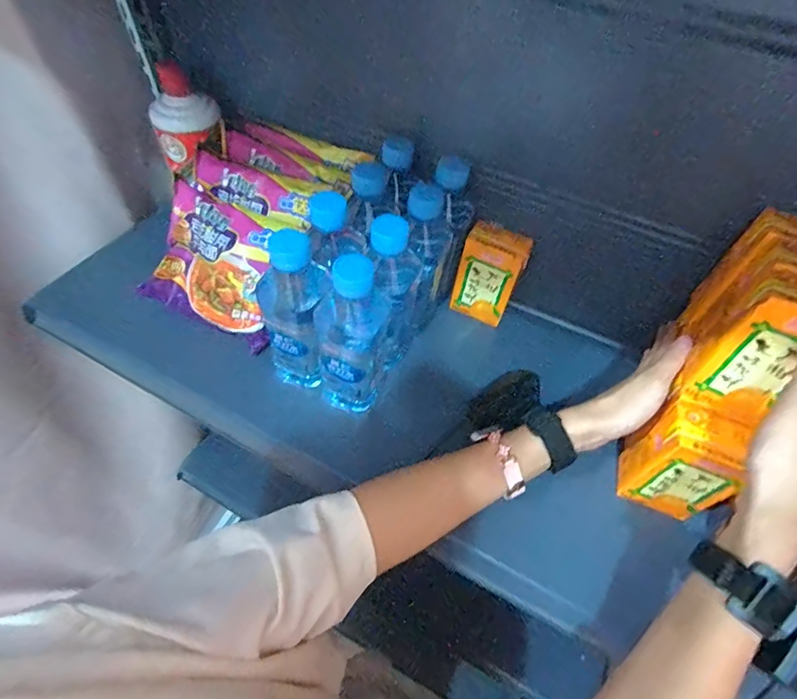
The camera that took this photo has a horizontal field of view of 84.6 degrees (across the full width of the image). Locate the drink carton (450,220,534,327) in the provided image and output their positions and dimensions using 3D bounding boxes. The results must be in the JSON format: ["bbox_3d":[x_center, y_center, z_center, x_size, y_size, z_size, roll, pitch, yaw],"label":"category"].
[{"bbox_3d":[0.105,-0.088,0.506,0.067,0.113,0.039,20,55,10],"label":"drink carton"}]

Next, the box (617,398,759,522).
[{"bbox_3d":[0.247,0.101,0.385,0.071,0.110,0.049,24,56,13],"label":"box"}]

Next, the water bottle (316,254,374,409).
[{"bbox_3d":[-0.047,-0.006,0.403,0.052,0.176,0.052,-2,54,-6],"label":"water bottle"}]

